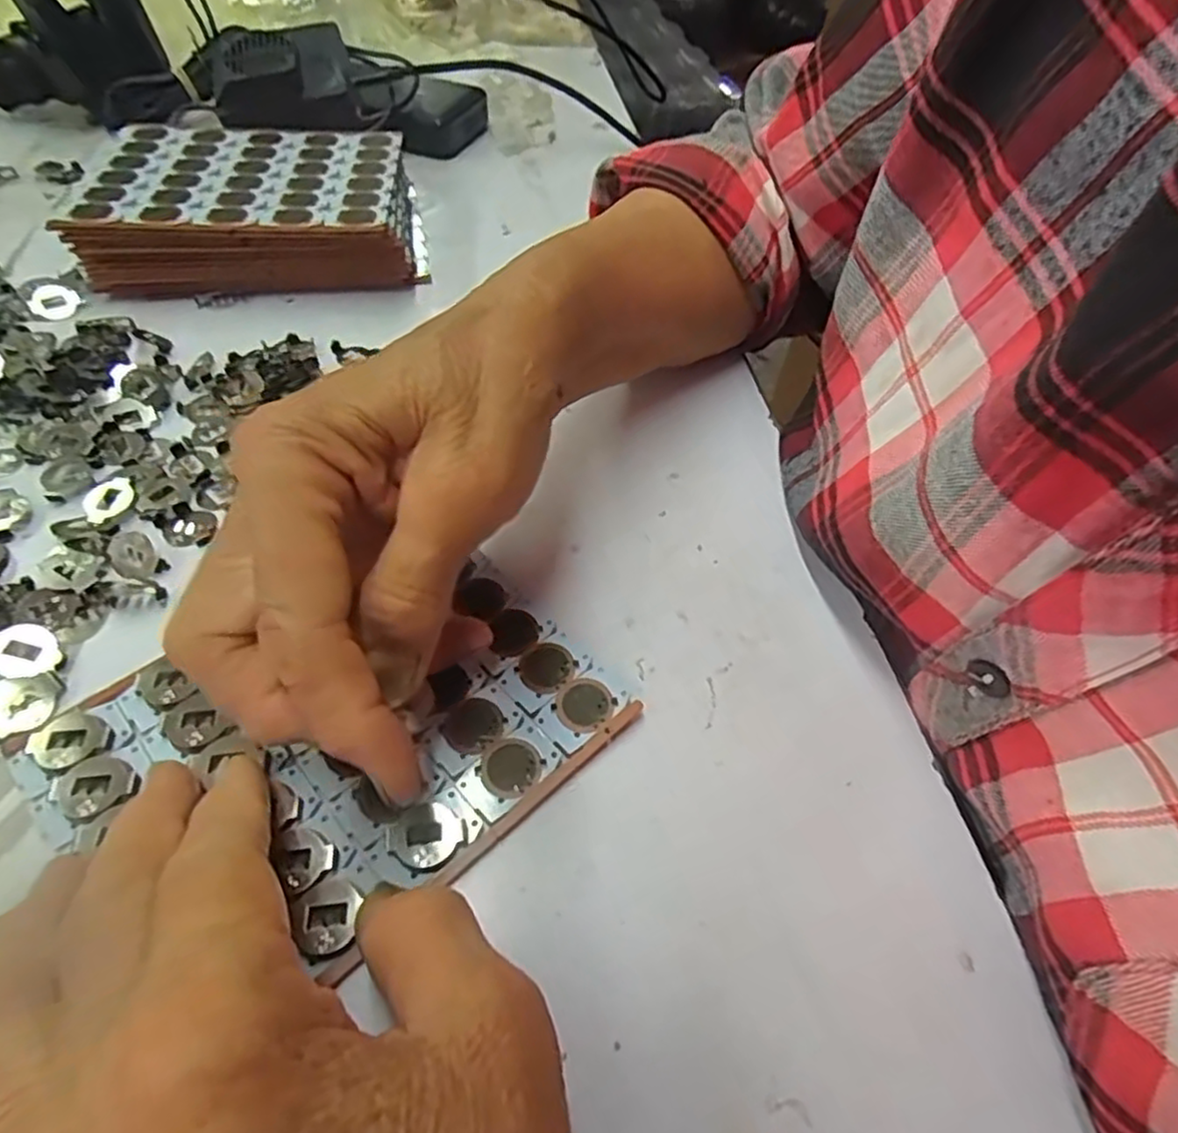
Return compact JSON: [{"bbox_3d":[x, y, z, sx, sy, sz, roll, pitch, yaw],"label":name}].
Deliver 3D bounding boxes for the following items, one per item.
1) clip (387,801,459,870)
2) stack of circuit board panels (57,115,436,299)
[{"bbox_3d":[-0.045,0.074,0.191,0.018,0.006,0.017,3,51,-4],"label":"clip"},{"bbox_3d":[-0.171,-0.190,0.370,0.155,0.040,0.115,-3,52,-8],"label":"stack of circuit board panels"}]

